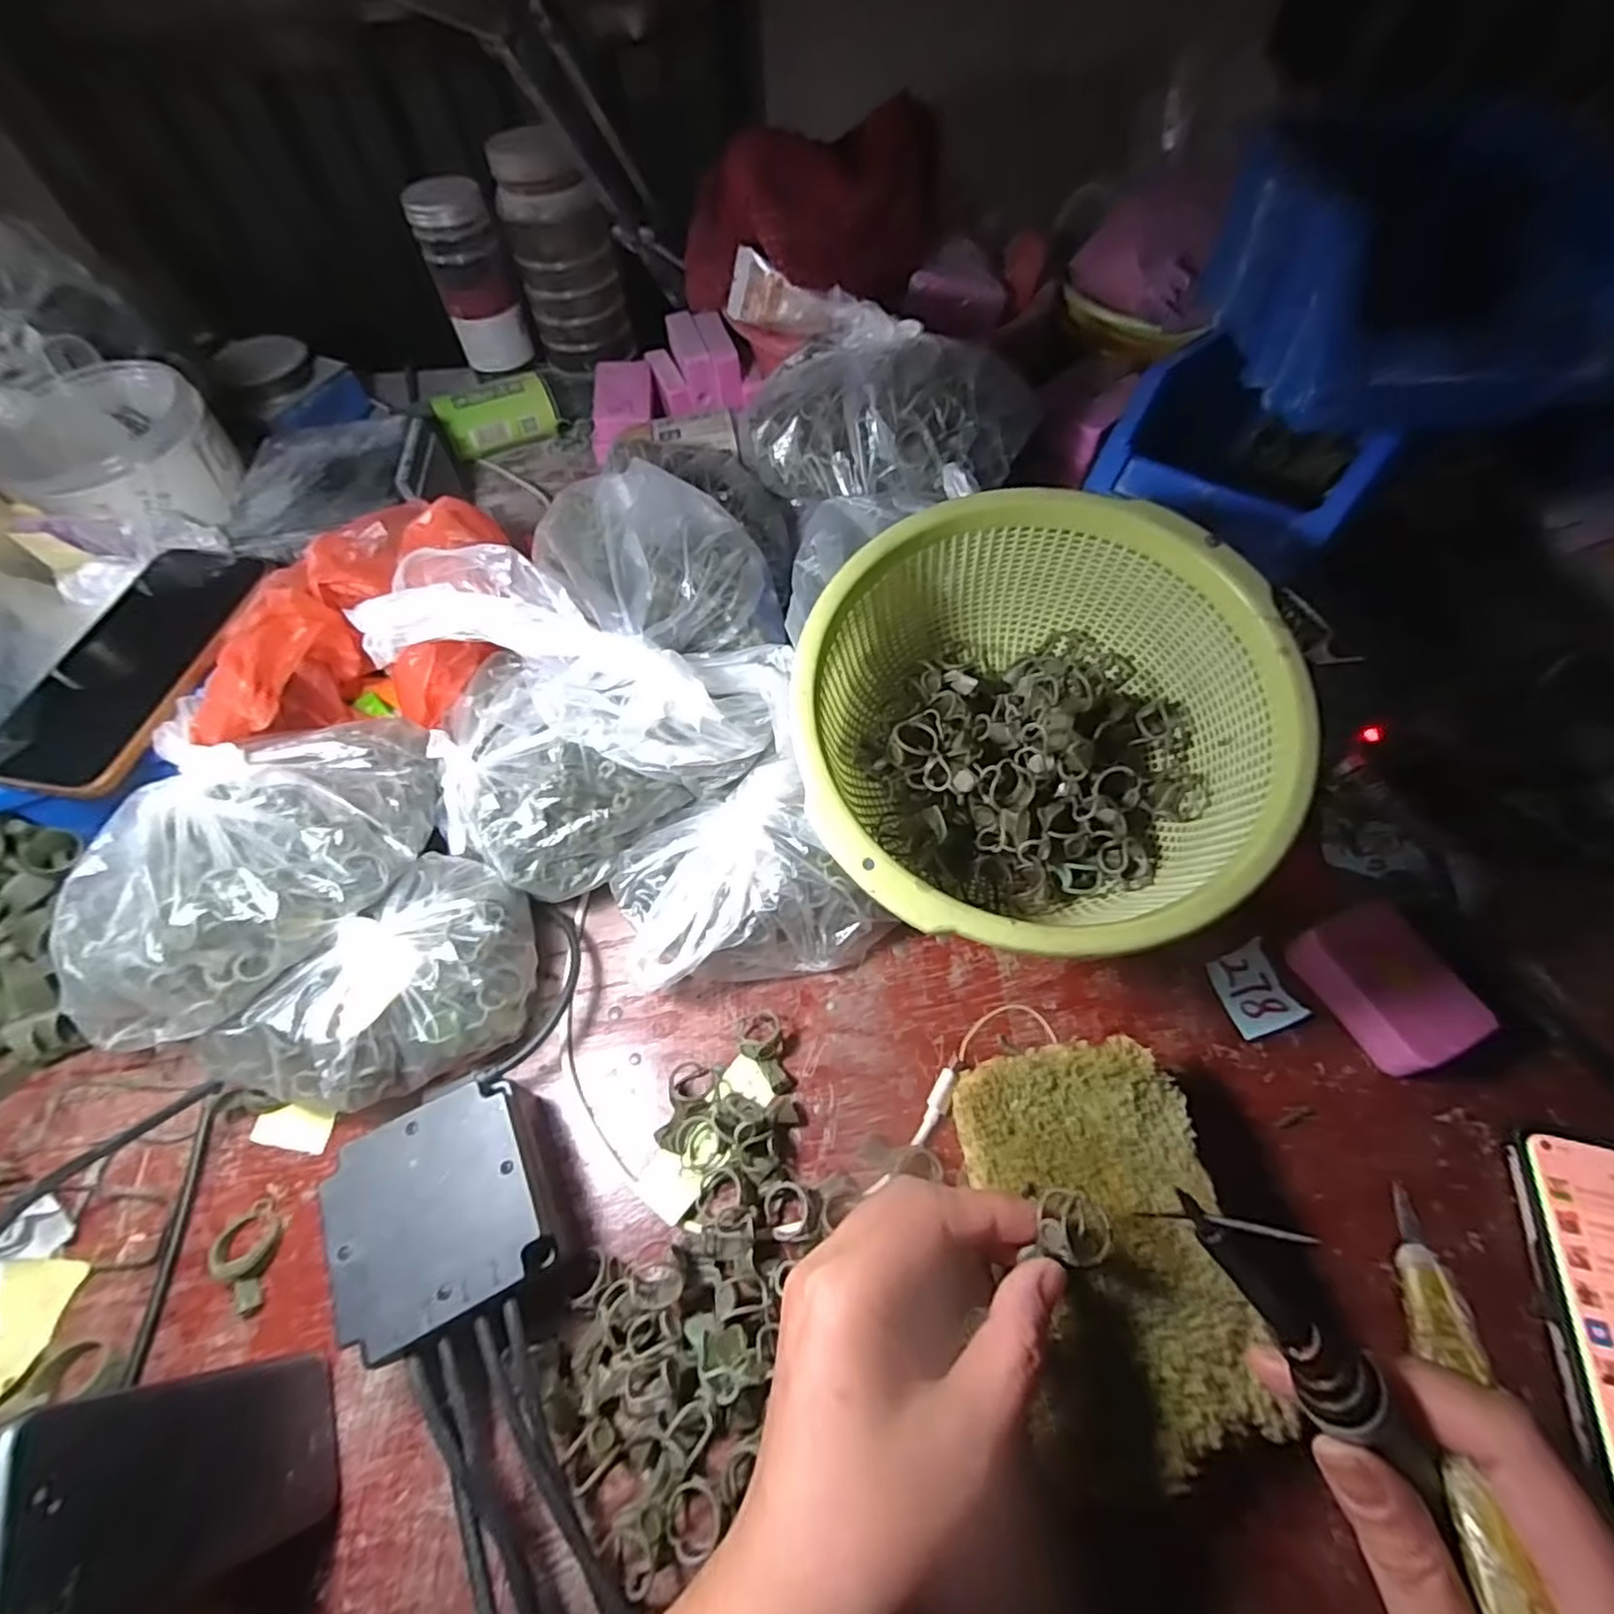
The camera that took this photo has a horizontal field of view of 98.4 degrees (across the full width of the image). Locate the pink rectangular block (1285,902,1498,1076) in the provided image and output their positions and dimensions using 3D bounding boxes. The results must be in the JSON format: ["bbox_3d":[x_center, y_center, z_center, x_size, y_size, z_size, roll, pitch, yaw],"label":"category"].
[{"bbox_3d":[0.274,0.085,0.330,0.046,0.034,0.069,-23,61,-11],"label":"pink rectangular block"}]

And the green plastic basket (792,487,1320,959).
[{"bbox_3d":[0.094,-0.029,0.295,0.187,0.091,0.185,0,60,3],"label":"green plastic basket"}]

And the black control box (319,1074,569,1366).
[{"bbox_3d":[-0.144,0.166,0.287,0.074,0.048,0.081,-26,62,-12],"label":"black control box"}]

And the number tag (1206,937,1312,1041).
[{"bbox_3d":[0.222,0.089,0.345,0.034,0.006,0.041,-15,60,-6],"label":"number tag"}]

